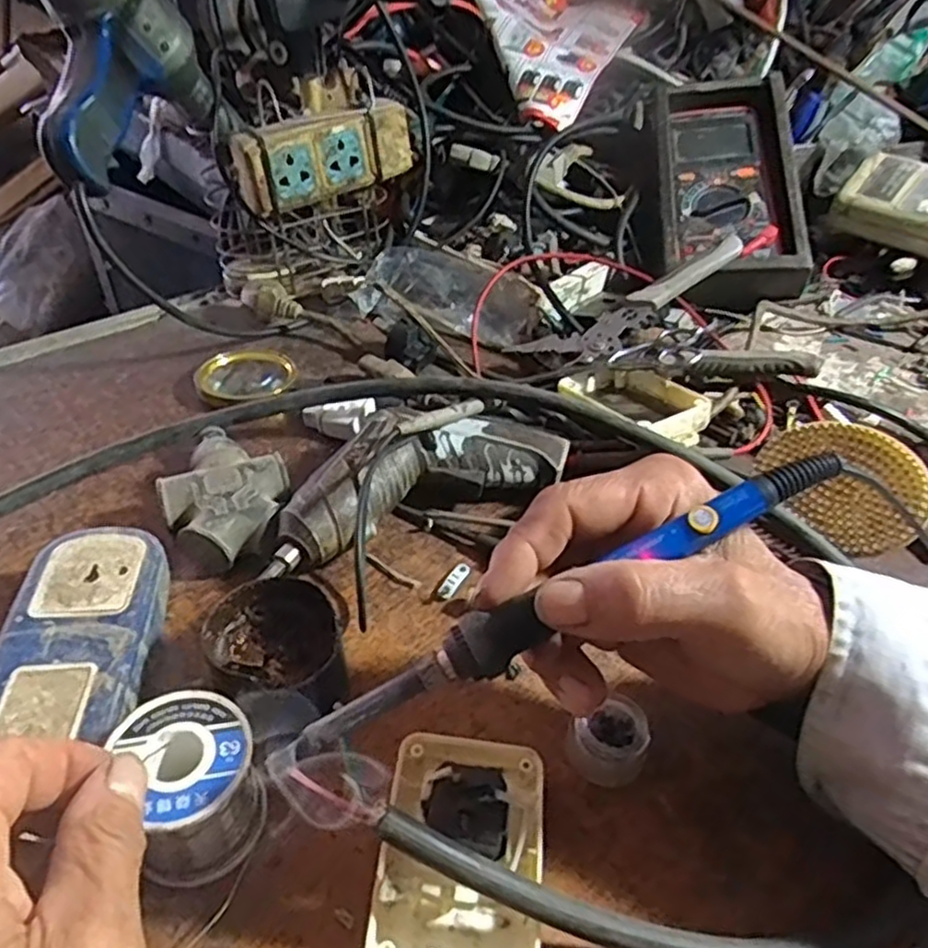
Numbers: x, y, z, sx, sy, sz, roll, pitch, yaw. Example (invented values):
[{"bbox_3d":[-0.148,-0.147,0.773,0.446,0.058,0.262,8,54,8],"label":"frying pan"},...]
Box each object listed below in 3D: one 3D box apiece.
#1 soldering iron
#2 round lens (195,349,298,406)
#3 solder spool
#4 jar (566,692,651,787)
[{"bbox_3d":[0.032,0.045,0.242,0.215,0.019,0.015,-28,47,-5],"label":"soldering iron"},{"bbox_3d":[-0.151,-0.072,0.517,0.058,0.016,0.067,20,46,20],"label":"round lens"},{"bbox_3d":[-0.101,0.117,0.273,0.044,0.047,0.051,-17,45,-18],"label":"solder spool"},{"bbox_3d":[0.063,0.115,0.312,0.030,0.021,0.030,0,42,0],"label":"jar"}]

